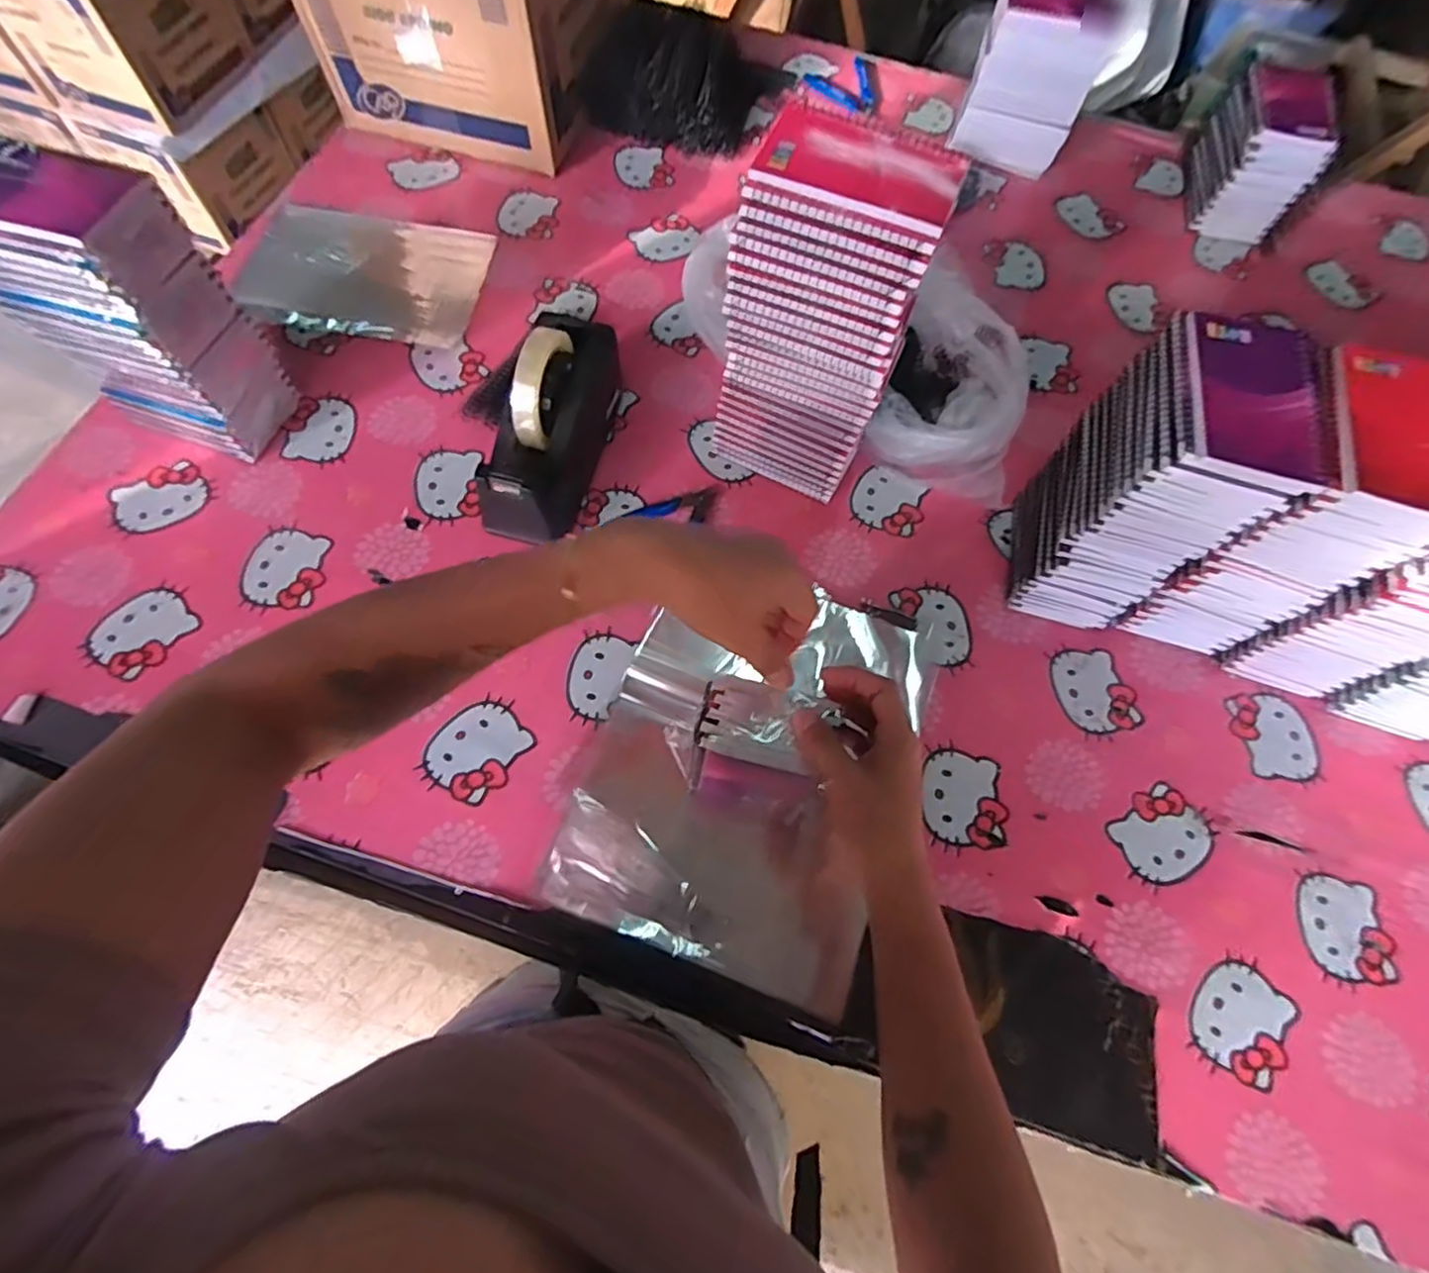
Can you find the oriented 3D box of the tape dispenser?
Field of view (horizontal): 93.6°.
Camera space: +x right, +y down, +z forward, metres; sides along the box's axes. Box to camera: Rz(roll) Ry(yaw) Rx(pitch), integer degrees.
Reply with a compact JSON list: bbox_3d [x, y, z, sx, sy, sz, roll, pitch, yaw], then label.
[{"bbox_3d":[-0.147,-0.208,0.625,0.075,0.128,0.228,12,66,2],"label":"tape dispenser"}]

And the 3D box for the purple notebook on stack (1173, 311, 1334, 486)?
[{"bbox_3d":[0.359,-0.163,0.443,0.091,0.012,0.127,11,68,1],"label":"purple notebook on stack"}]

